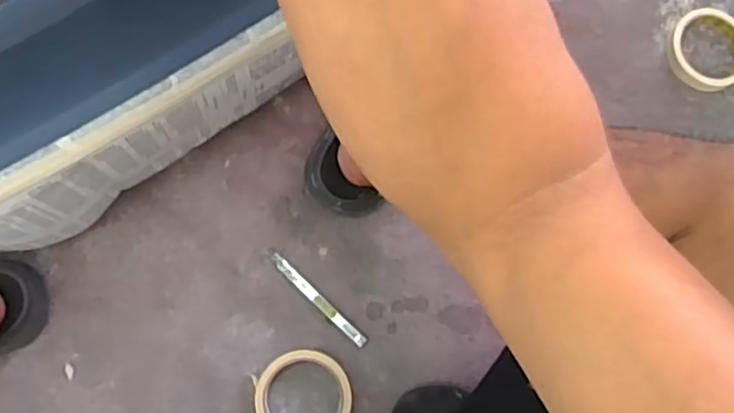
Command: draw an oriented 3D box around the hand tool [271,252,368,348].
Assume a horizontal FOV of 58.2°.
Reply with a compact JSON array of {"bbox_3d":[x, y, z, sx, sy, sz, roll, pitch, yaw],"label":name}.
[{"bbox_3d":[-0.052,0.099,0.697,0.133,0.007,0.013,44,80,2],"label":"hand tool"}]

